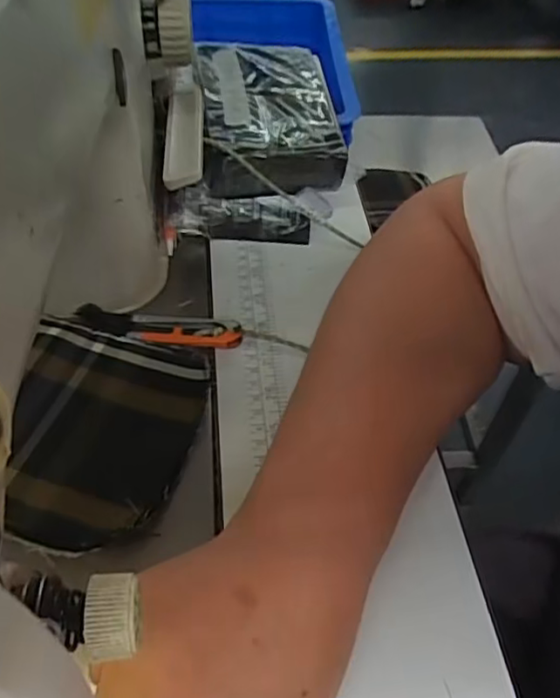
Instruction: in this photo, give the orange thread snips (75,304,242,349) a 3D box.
[{"bbox_3d":[-0.073,-0.014,0.372,0.100,0.007,0.025,7,50,3],"label":"orange thread snips"}]

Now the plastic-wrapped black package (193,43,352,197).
[{"bbox_3d":[-0.009,-0.173,0.453,0.095,0.042,0.136,-4,50,-6],"label":"plastic-wrapped black package"}]

